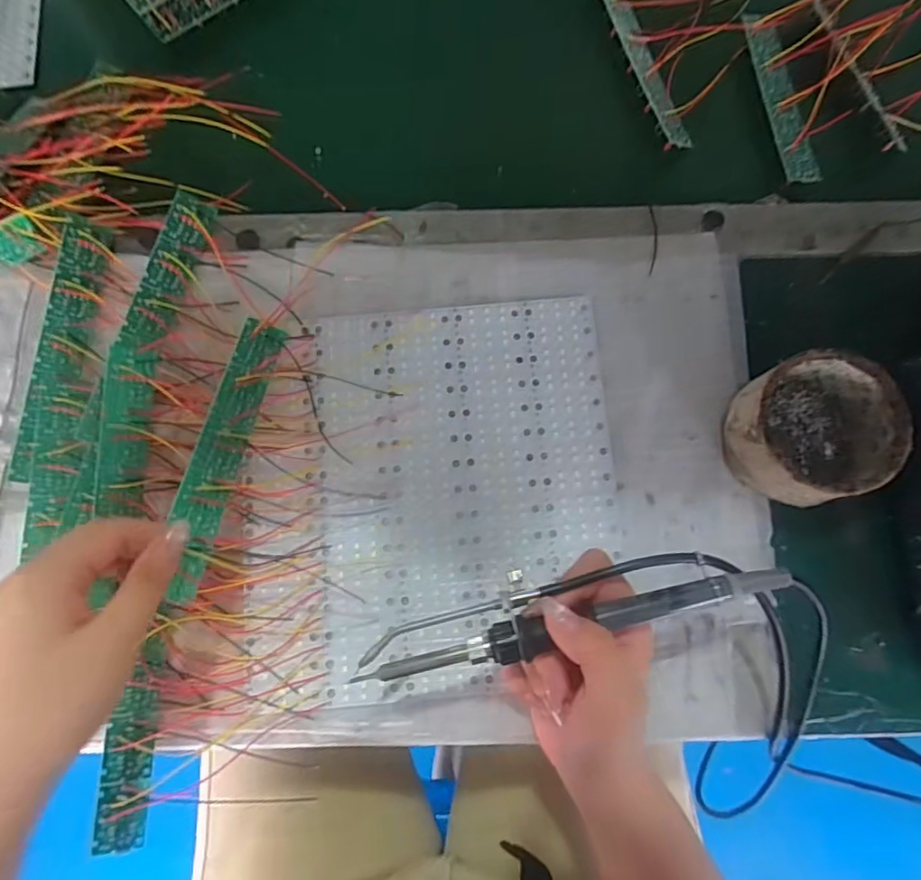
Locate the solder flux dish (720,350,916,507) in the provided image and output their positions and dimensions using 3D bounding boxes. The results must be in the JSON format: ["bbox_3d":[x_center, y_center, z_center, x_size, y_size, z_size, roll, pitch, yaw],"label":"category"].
[{"bbox_3d":[0.206,-0.005,0.346,0.082,0.048,0.080,0,77,0],"label":"solder flux dish"}]

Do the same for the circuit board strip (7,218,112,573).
[{"bbox_3d":[-0.248,-0.040,0.371,0.037,0.021,0.206,5,77,2],"label":"circuit board strip"}]

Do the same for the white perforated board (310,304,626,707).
[{"bbox_3d":[0.004,0.029,0.365,0.181,0.009,0.235,-5,77,-1],"label":"white perforated board"}]

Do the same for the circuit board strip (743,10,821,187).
[{"bbox_3d":[0.226,-0.243,0.419,0.024,0.013,0.139,-8,77,-1],"label":"circuit board strip"}]

